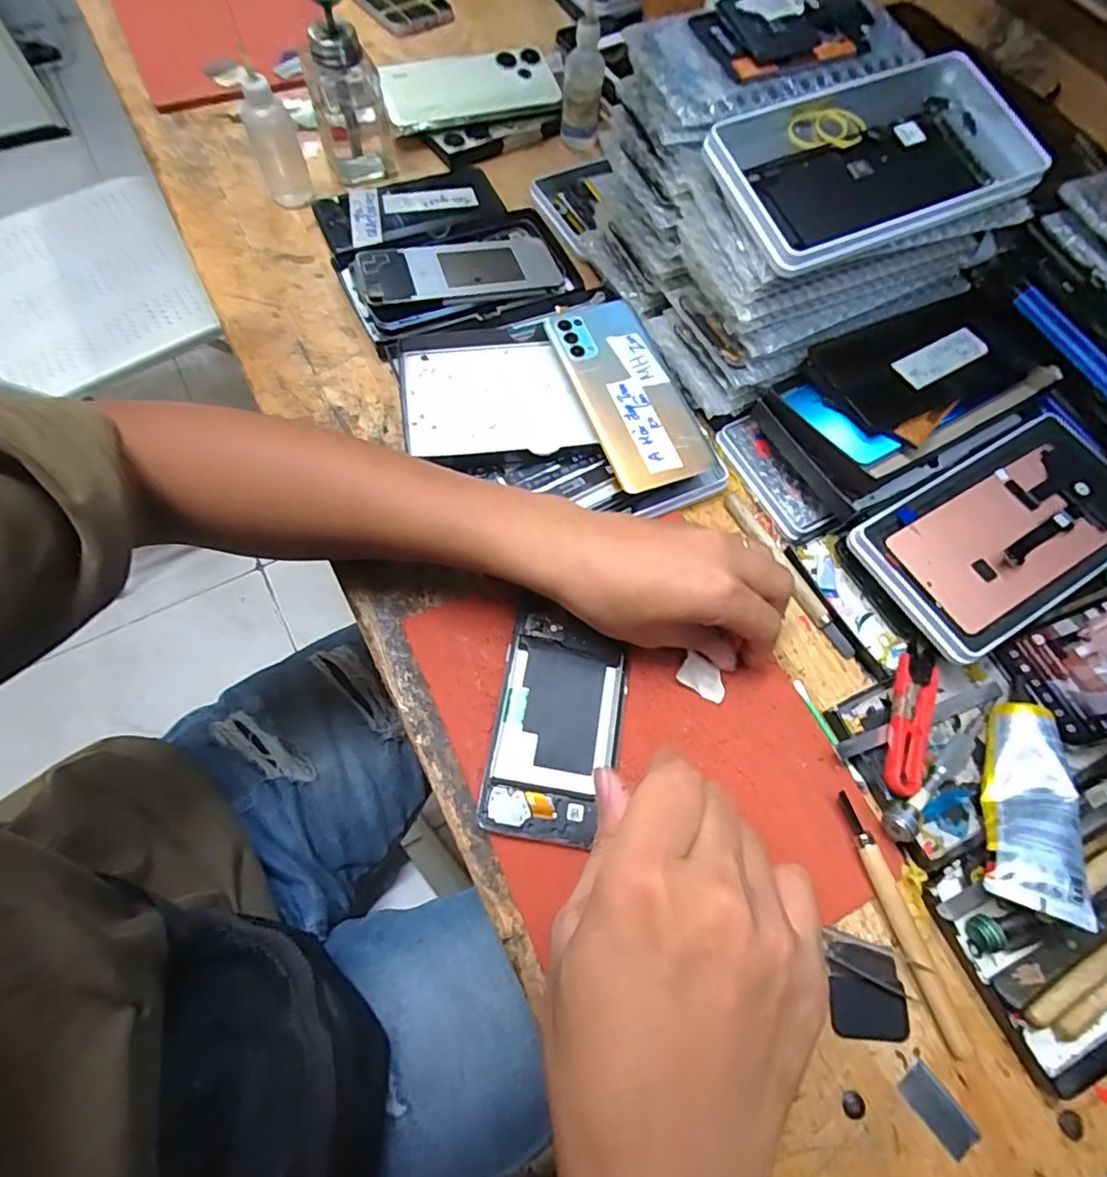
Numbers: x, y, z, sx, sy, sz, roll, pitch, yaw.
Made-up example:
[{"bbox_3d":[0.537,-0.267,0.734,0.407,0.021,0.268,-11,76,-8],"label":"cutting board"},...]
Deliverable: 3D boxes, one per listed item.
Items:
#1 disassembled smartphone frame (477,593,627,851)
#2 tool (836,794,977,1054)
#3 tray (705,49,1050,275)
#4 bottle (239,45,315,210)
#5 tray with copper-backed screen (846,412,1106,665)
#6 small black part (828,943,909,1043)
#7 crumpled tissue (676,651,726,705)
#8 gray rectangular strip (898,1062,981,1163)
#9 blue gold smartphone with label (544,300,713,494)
[{"bbox_3d":[0.004,0.076,0.336,0.072,0.008,0.131,11,67,1],"label":"disassembled smartphone frame"},{"bbox_3d":[0.184,0.176,0.306,0.012,0.012,0.129,-17,70,-10],"label":"tool"},{"bbox_3d":[0.191,-0.252,0.338,0.182,0.025,0.101,-20,70,-12],"label":"tray"},{"bbox_3d":[-0.232,-0.379,0.472,0.040,0.095,0.050,-24,71,-13],"label":"bottle"},{"bbox_3d":[0.284,-0.035,0.363,0.174,0.016,0.100,-29,72,-11],"label":"tray with copper-backed screen"},{"bbox_3d":[0.165,0.213,0.304,0.040,0.004,0.041,7,67,0],"label":"small black part"},{"bbox_3d":[0.092,0.055,0.354,0.031,0.008,0.019,27,75,10],"label":"crumpled tissue"},{"bbox_3d":[0.192,0.259,0.285,0.018,0.004,0.039,-35,74,-16],"label":"gray rectangular strip"},{"bbox_3d":[0.052,-0.140,0.407,0.068,0.015,0.157,-19,70,-11],"label":"blue gold smartphone with label"}]

